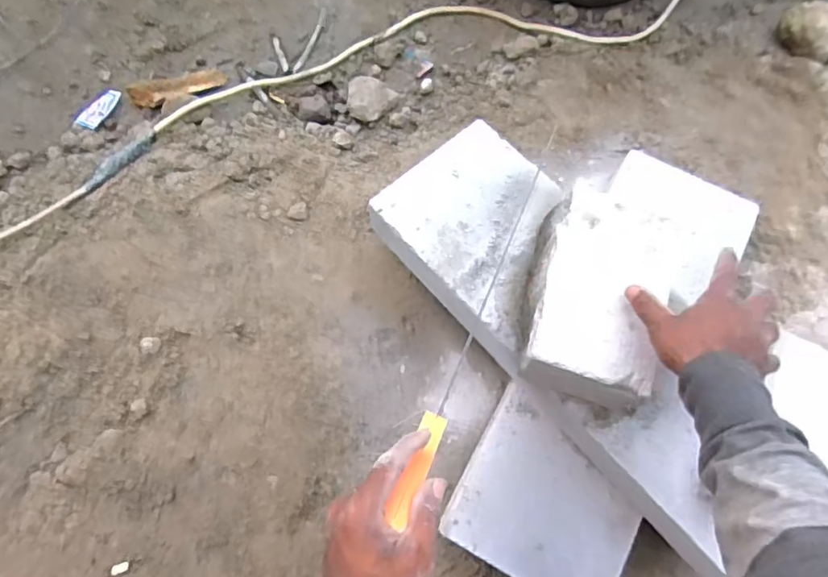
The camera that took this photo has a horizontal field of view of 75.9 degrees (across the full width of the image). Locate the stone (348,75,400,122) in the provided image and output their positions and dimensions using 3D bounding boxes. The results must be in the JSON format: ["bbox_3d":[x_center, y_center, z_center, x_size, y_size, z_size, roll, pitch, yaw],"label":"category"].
[{"bbox_3d":[-0.085,-0.352,0.982,0.082,0.032,0.092,33,69,12],"label":"stone"}]

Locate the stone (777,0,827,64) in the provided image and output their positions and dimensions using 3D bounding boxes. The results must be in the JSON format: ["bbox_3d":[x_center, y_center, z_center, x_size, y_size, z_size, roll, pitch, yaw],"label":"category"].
[{"bbox_3d":[0.797,-0.510,1.062,0.131,0.084,0.100,41,71,14],"label":"stone"}]

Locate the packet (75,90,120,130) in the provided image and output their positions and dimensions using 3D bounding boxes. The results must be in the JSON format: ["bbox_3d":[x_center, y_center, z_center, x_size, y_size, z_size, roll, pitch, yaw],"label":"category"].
[{"bbox_3d":[-0.576,-0.329,0.972,0.050,0.004,0.089,26,74,9],"label":"packet"}]

